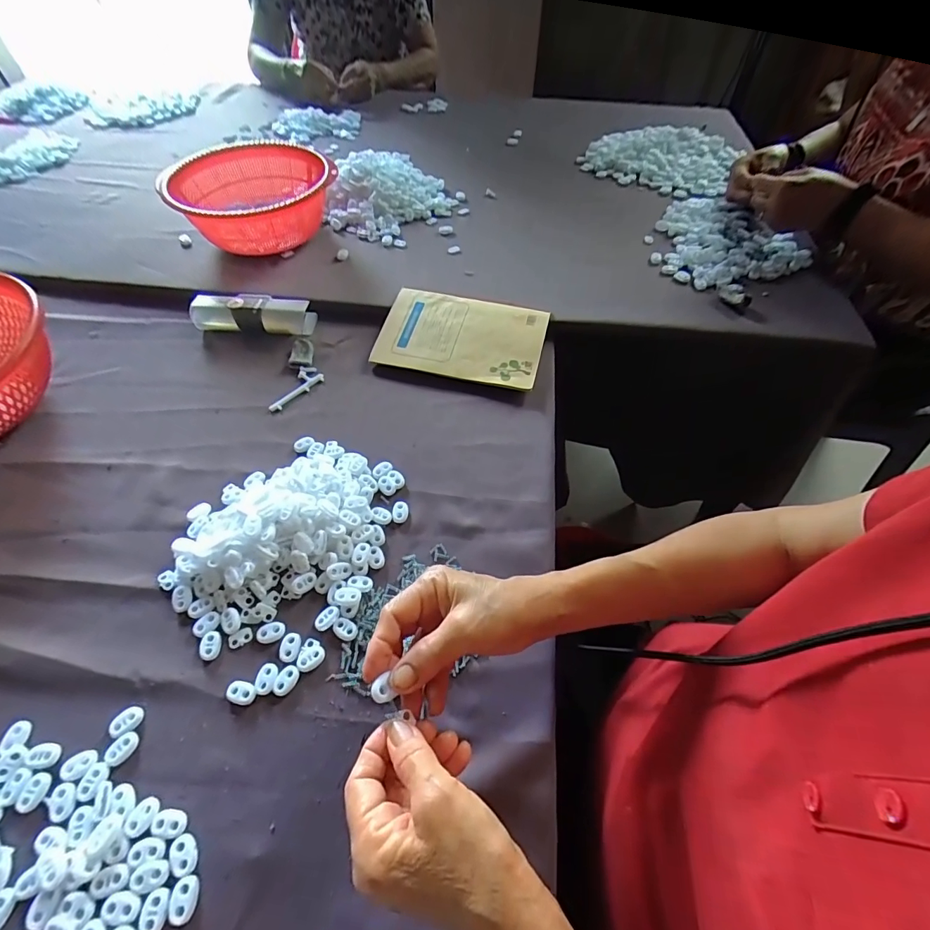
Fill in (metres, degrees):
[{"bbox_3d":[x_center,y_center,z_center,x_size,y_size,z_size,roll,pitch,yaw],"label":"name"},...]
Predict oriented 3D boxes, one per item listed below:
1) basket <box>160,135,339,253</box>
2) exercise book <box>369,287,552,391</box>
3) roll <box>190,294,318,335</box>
[{"bbox_3d":[-0.322,-0.398,0.676,0.236,0.101,0.218,0,55,0],"label":"basket"},{"bbox_3d":[-0.003,-0.165,0.563,0.202,0.011,0.130,12,63,8],"label":"exercise book"},{"bbox_3d":[-0.283,-0.201,0.587,0.154,0.037,0.043,4,55,3],"label":"roll"}]

